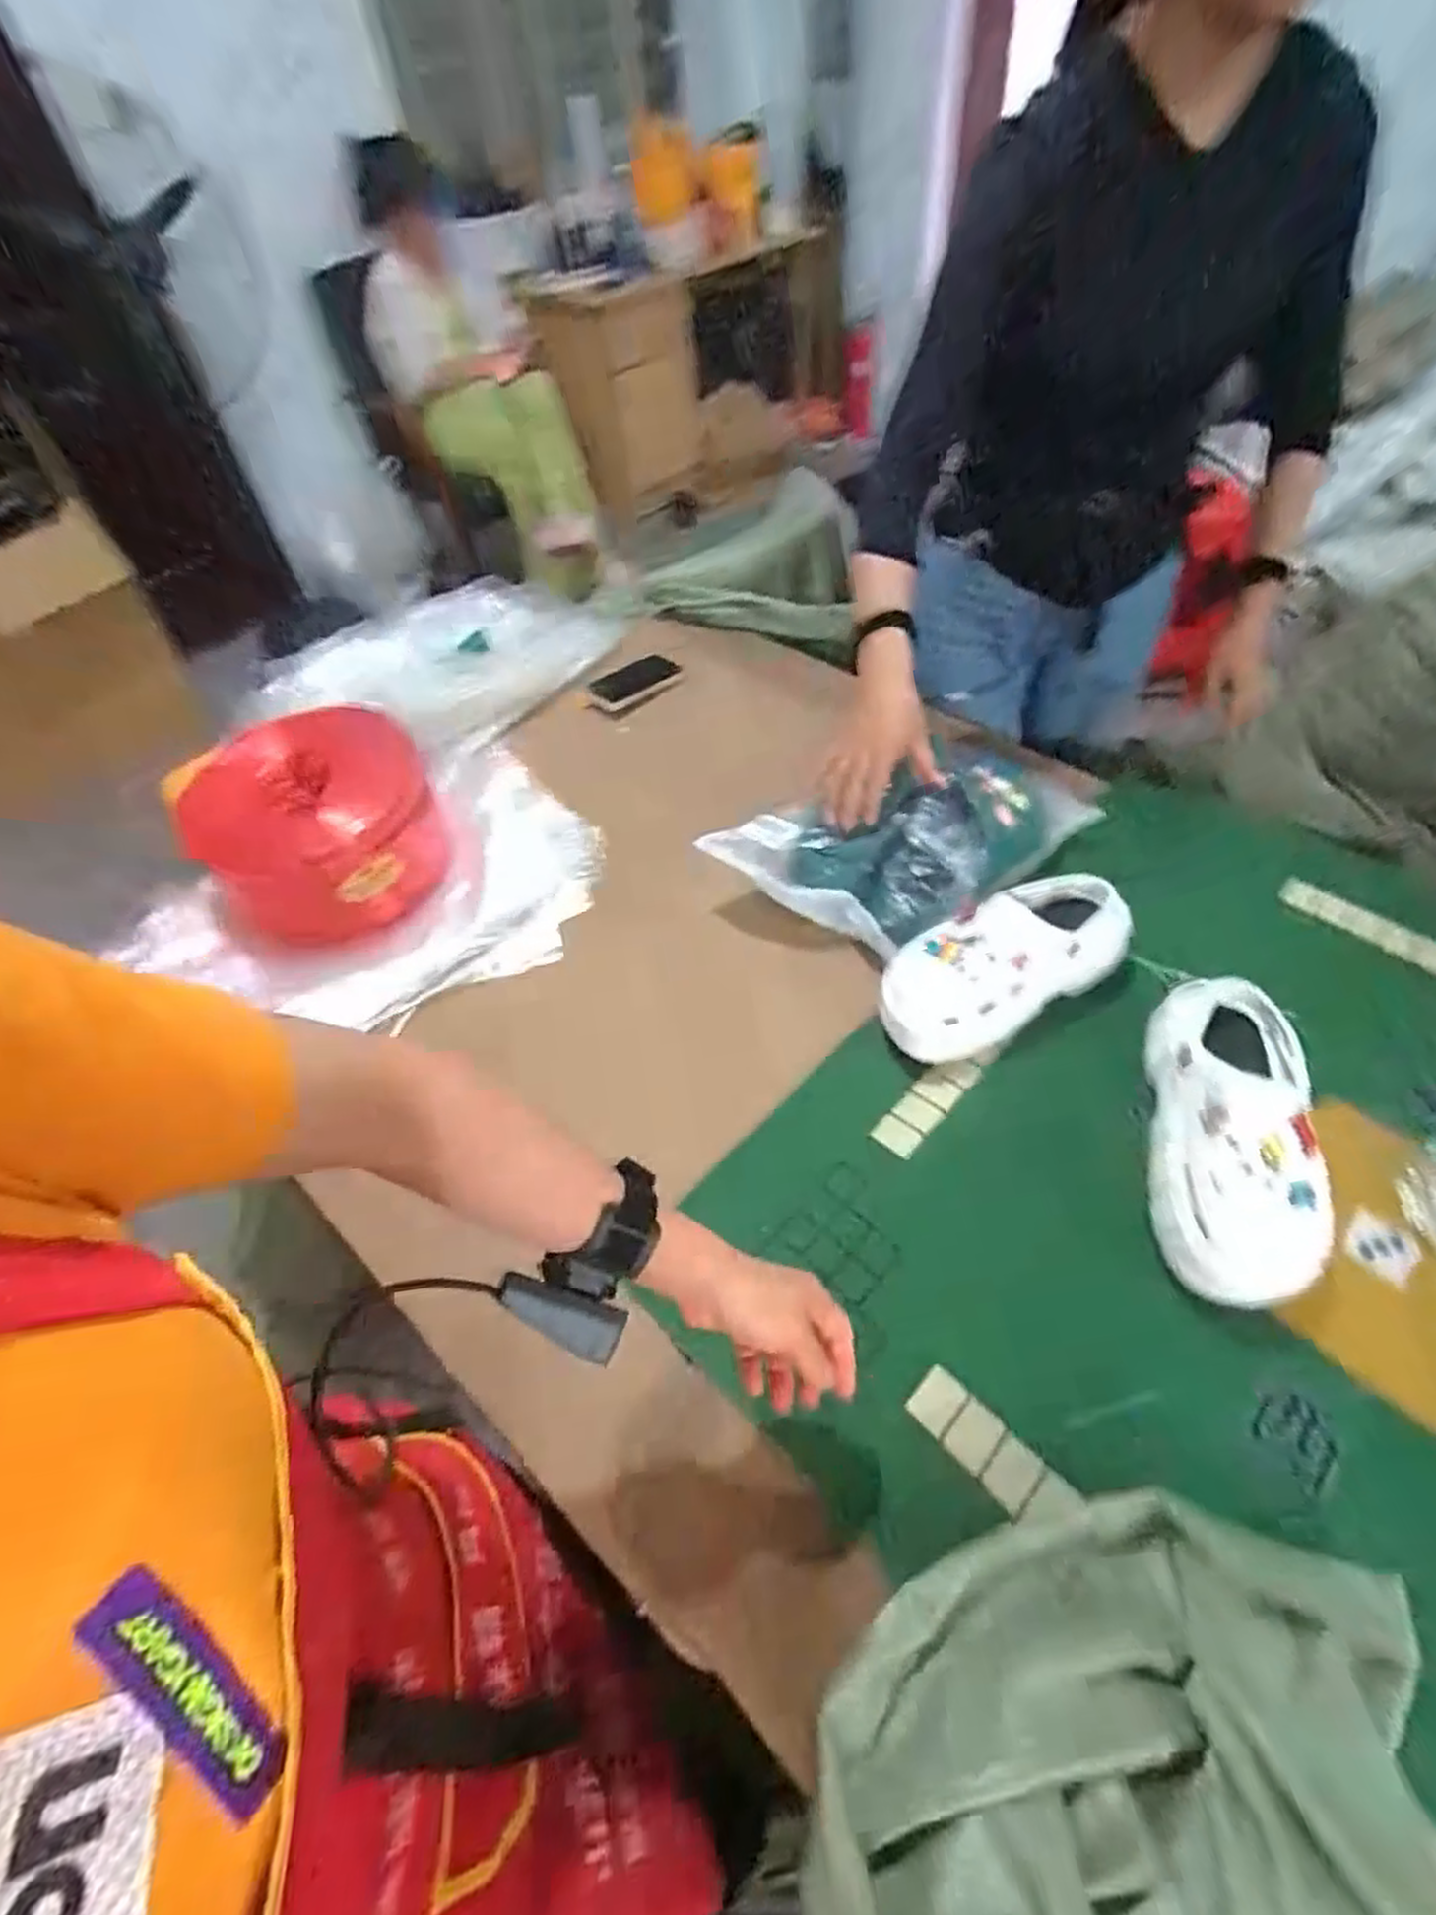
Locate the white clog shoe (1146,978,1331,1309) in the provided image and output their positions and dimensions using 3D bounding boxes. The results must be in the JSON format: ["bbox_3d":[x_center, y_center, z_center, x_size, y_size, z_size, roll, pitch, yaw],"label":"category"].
[{"bbox_3d":[0.409,0.136,0.619,0.114,0.101,0.251,10,53,13],"label":"white clog shoe"}]

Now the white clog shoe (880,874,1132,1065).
[{"bbox_3d":[0.273,-0.003,0.735,0.267,0.107,0.116,-25,53,-14],"label":"white clog shoe"}]

